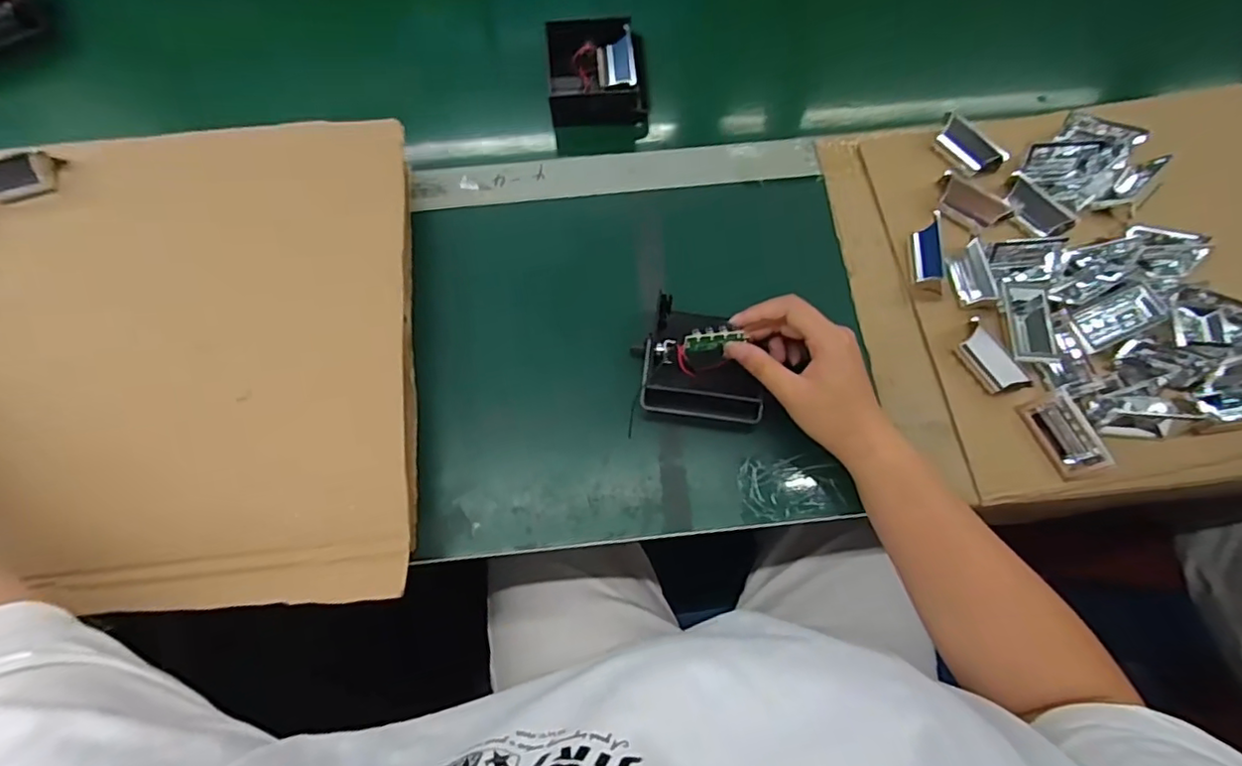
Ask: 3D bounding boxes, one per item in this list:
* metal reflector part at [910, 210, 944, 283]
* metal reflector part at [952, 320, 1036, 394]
[{"bbox_3d":[0.250,-0.109,0.497,0.013,0.035,0.055,5,74,0],"label":"metal reflector part"},{"bbox_3d":[0.283,-0.016,0.466,0.017,0.032,0.059,-34,77,-10],"label":"metal reflector part"}]

